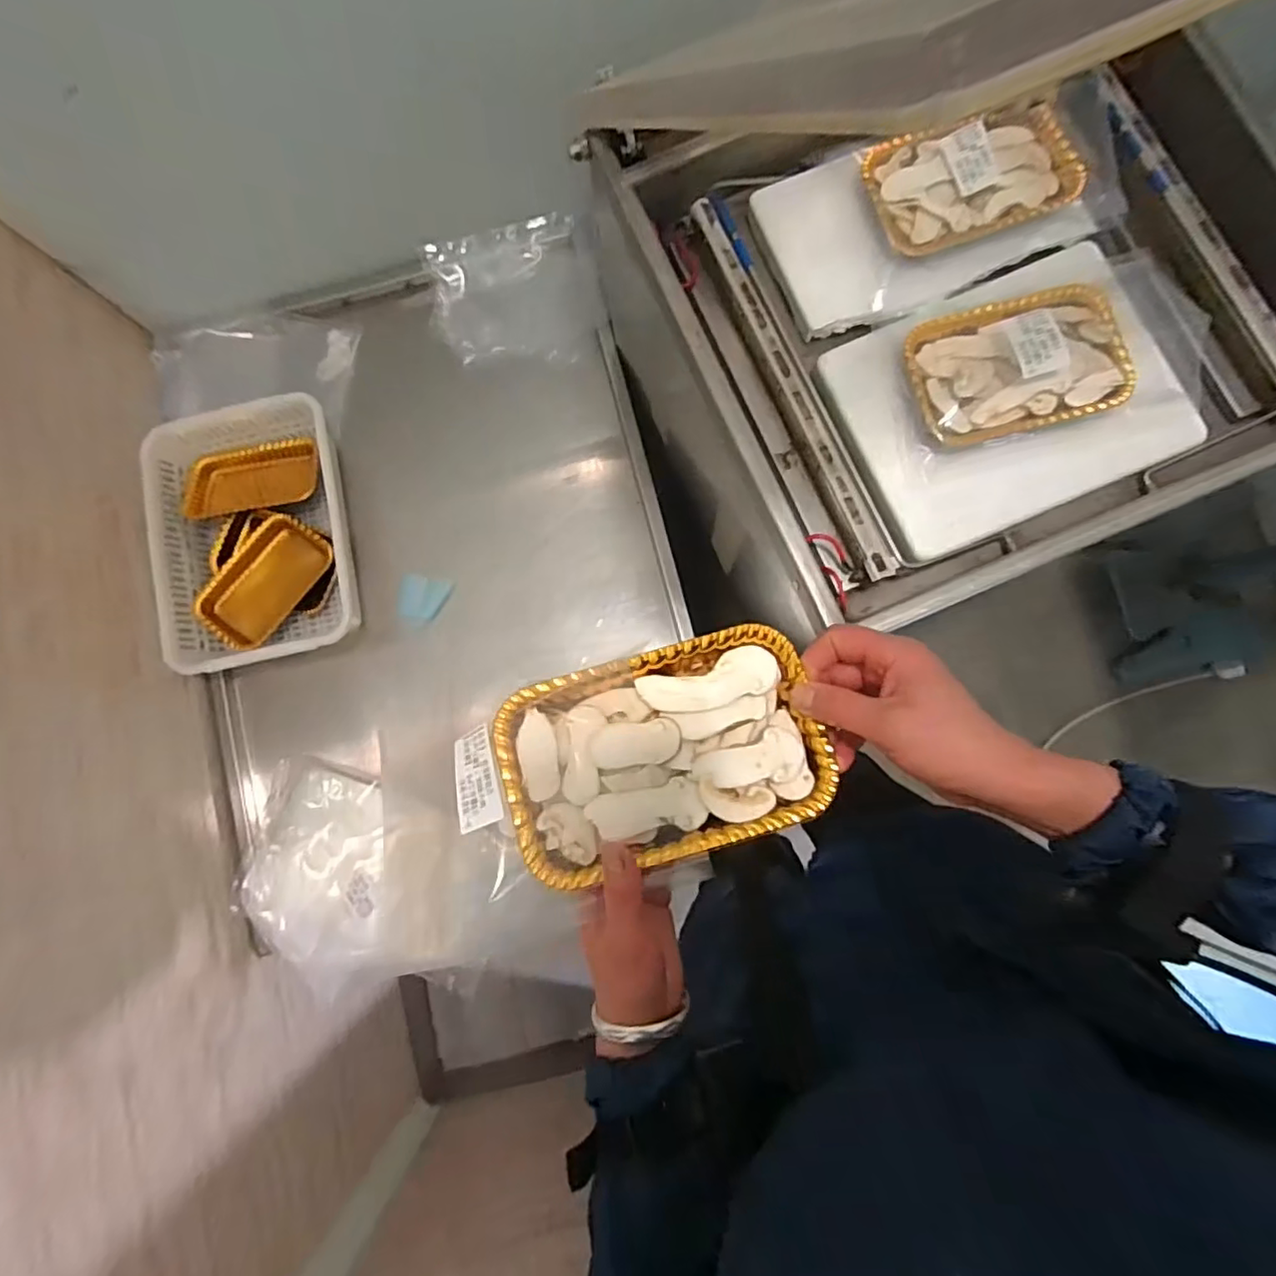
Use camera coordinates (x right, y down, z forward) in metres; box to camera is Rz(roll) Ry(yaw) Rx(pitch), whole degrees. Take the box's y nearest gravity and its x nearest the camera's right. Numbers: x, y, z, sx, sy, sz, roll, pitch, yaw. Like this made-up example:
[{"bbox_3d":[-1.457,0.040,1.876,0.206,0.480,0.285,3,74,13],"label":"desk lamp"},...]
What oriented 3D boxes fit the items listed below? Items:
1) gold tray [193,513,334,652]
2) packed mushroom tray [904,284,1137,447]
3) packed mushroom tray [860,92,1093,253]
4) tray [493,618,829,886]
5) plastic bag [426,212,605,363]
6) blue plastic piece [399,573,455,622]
[{"bbox_3d":[-0.526,-0.083,0.867,0.114,0.028,0.183,37,73,-4],"label":"gold tray"},{"bbox_3d":[0.343,-0.249,0.552,0.188,0.035,0.122,-13,82,1],"label":"packed mushroom tray"},{"bbox_3d":[0.311,-0.430,0.576,0.173,0.031,0.105,-17,82,0],"label":"packed mushroom tray"},{"bbox_3d":[0.015,0.069,0.377,0.186,0.027,0.119,-16,82,0],"label":"tray"},{"bbox_3d":[-0.182,-0.513,0.925,0.250,0.023,0.205,-9,82,1],"label":"plastic bag"},{"bbox_3d":[-0.307,-0.057,0.893,0.071,0.011,0.061,10,83,4],"label":"blue plastic piece"}]

